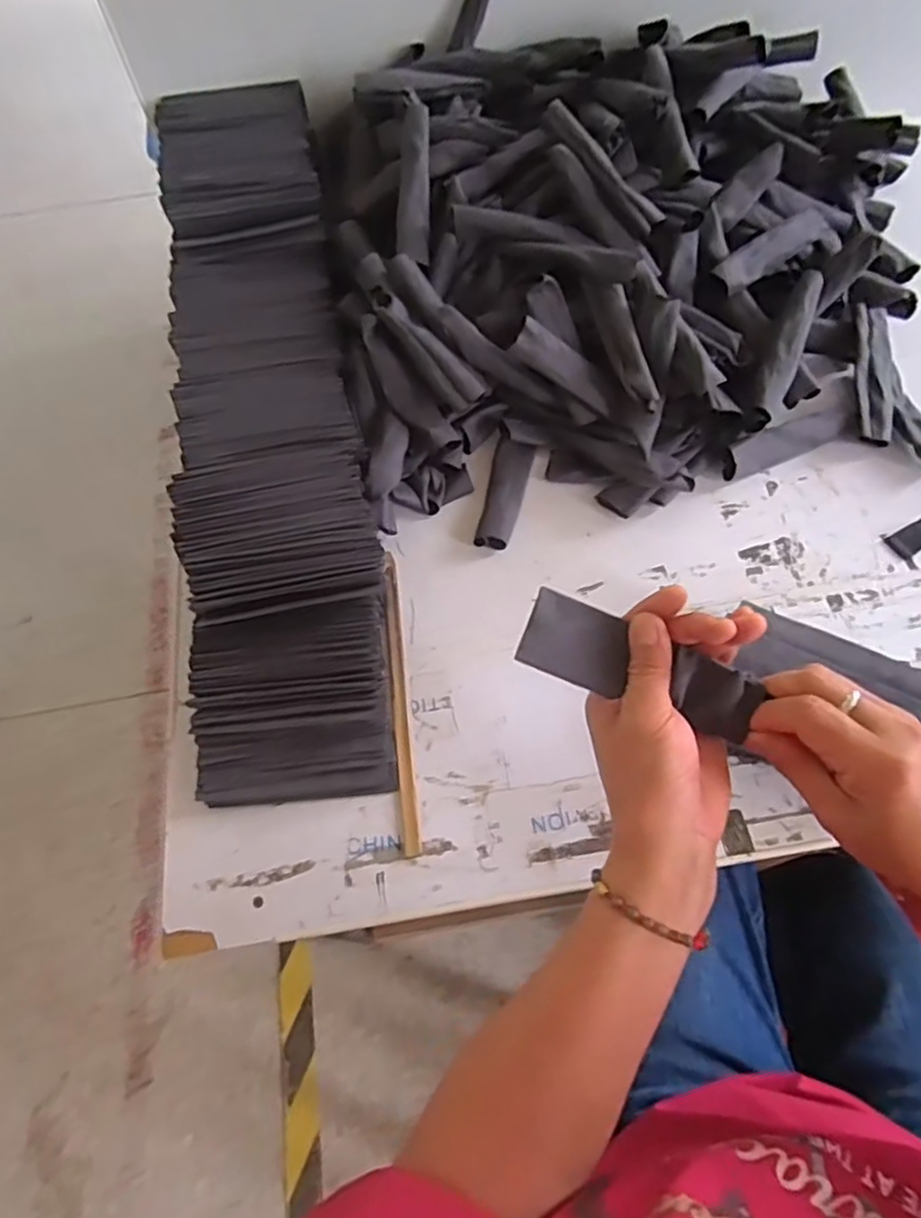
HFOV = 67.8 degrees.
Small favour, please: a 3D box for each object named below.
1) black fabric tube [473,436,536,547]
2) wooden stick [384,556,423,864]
[{"bbox_3d":[0.044,-0.114,0.654,0.034,0.022,0.126,11,65,9],"label":"black fabric tube"},{"bbox_3d":[-0.053,0.070,0.580,0.014,0.004,0.261,-8,63,0],"label":"wooden stick"}]

